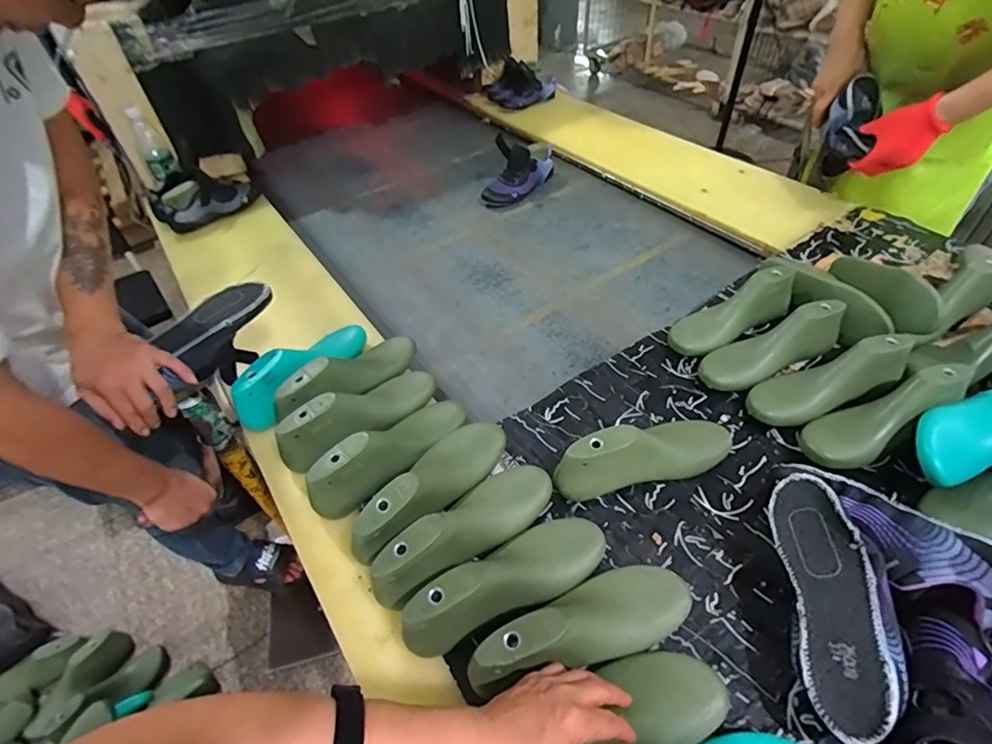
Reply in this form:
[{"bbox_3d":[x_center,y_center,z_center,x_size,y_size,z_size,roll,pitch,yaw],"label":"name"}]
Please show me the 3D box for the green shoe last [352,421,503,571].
[{"bbox_3d":[-0.076,0.131,0.616,0.077,0.083,0.240,27,38,26],"label":"green shoe last"}]

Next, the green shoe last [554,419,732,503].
[{"bbox_3d":[0.193,0.101,0.640,0.244,0.104,0.069,-7,46,-18],"label":"green shoe last"}]

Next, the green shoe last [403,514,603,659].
[{"bbox_3d":[0.012,0.220,0.536,0.229,0.084,0.077,-17,47,-27],"label":"green shoe last"}]

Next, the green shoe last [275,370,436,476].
[{"bbox_3d":[-0.192,0.058,0.712,0.230,0.087,0.067,-23,49,-33],"label":"green shoe last"}]

